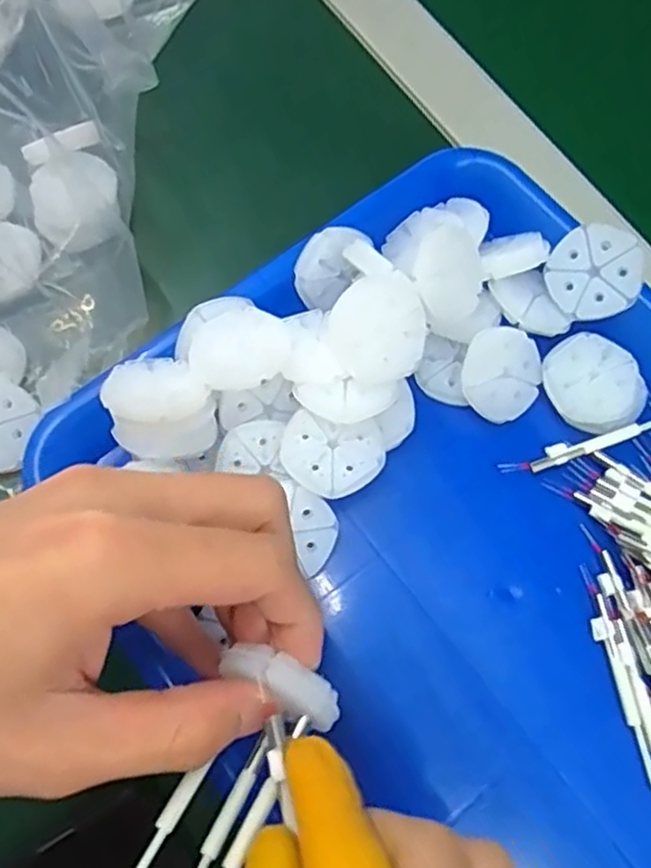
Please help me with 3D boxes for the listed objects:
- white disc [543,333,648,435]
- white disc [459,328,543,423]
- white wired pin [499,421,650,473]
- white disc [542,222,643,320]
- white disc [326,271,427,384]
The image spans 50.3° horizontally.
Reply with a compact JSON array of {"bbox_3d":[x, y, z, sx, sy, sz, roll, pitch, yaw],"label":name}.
[{"bbox_3d":[0.111,-0.021,0.288,0.037,0.009,0.041,-25,73,-9],"label":"white disc"},{"bbox_3d":[0.074,-0.025,0.286,0.037,0.005,0.036,-2,96,-15],"label":"white disc"},{"bbox_3d":[0.111,0.003,0.286,0.079,0.005,0.008,-19,72,-7],"label":"white wired pin"},{"bbox_3d":[0.111,-0.067,0.287,0.036,0.004,0.037,-30,86,28],"label":"white disc"},{"bbox_3d":[0.019,-0.039,0.258,0.037,0.004,0.038,-2,97,-13],"label":"white disc"}]

